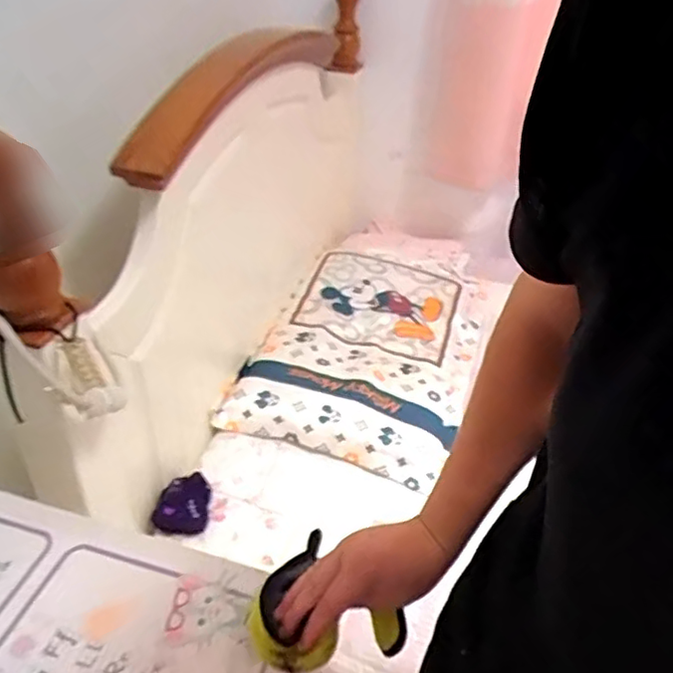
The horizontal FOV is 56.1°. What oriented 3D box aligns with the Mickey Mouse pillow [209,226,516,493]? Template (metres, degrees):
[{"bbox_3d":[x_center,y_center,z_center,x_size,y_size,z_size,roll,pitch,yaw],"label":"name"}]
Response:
[{"bbox_3d":[0.105,-0.027,1.477,0.460,0.073,0.850,14,38,16],"label":"Mickey Mouse pillow"}]

